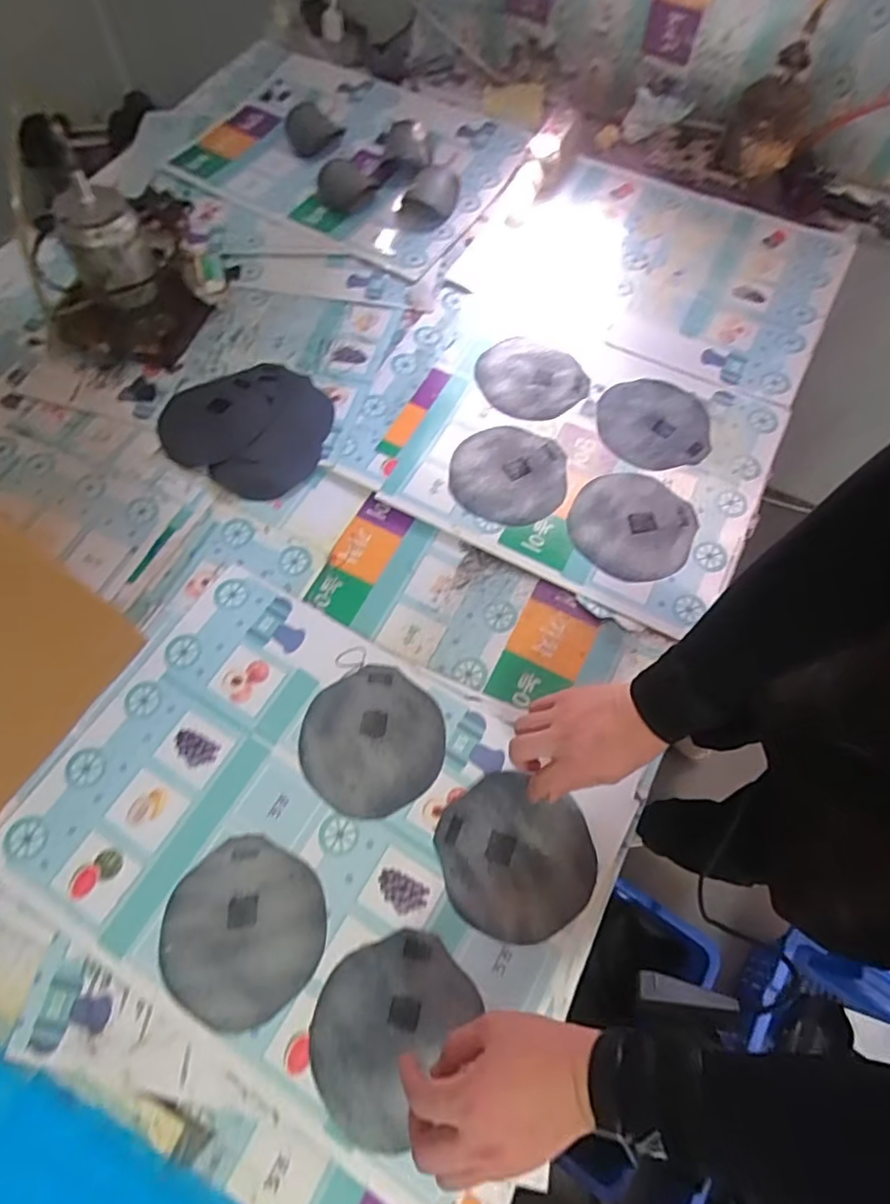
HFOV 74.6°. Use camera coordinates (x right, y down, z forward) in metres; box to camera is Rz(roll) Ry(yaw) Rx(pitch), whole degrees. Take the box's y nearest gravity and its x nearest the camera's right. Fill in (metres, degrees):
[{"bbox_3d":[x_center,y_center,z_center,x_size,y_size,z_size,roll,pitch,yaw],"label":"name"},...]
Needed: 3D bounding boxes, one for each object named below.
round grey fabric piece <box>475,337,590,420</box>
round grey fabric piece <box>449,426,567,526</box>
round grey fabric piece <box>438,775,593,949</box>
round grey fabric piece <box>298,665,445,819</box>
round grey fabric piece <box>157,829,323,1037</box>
[{"bbox_3d":[0.119,-0.317,0.815,0.140,0.008,0.149,0,67,0],"label":"round grey fabric piece"},{"bbox_3d":[0.081,-0.165,0.753,0.144,0.006,0.148,4,63,2],"label":"round grey fabric piece"},{"bbox_3d":[0.071,0.249,0.580,0.147,0.012,0.148,-1,67,1],"label":"round grey fabric piece"},{"bbox_3d":[-0.078,0.145,0.614,0.143,0.004,0.147,-1,67,1],"label":"round grey fabric piece"},{"bbox_3d":[-0.189,0.305,0.545,0.143,0.006,0.148,-1,67,1],"label":"round grey fabric piece"}]

